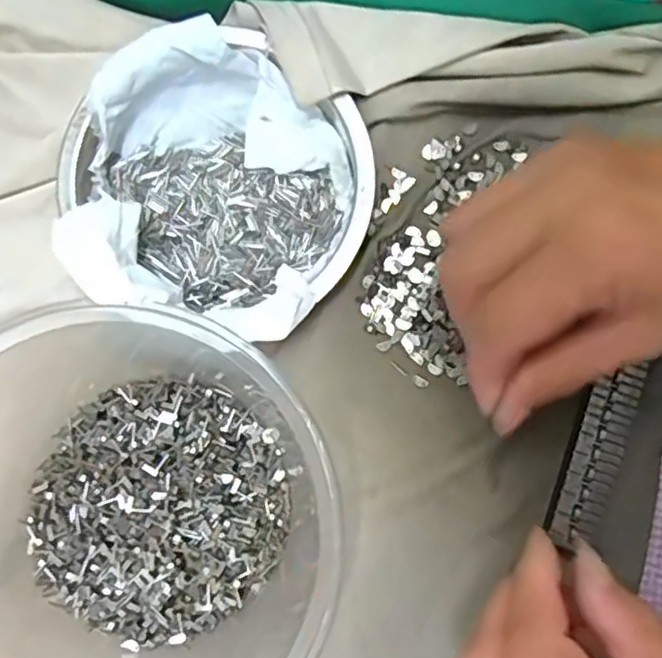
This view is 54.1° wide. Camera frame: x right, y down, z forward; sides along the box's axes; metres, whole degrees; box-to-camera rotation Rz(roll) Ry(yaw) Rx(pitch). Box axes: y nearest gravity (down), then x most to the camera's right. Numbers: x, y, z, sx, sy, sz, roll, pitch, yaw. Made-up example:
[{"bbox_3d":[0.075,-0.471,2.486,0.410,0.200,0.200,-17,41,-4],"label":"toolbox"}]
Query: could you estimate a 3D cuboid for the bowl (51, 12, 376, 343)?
[{"bbox_3d":[-0.044,-0.058,0.259,0.116,0.033,0.111,0,83,2],"label":"bowl"}]

